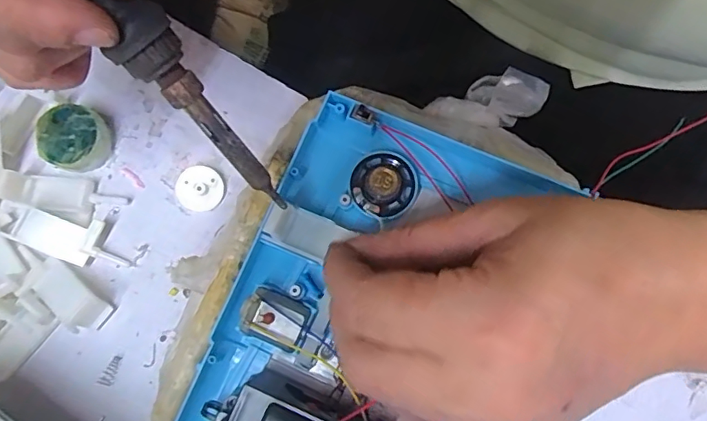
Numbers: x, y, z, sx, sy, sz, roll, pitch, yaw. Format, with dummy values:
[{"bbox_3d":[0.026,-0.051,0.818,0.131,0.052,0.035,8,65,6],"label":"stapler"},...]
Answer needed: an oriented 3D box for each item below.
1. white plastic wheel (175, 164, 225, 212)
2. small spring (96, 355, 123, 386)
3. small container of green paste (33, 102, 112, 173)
[{"bbox_3d":[-0.079,-0.011,0.258,0.023,0.004,0.023,1,87,-13],"label":"white plastic wheel"},{"bbox_3d":[-0.117,0.078,0.242,0.007,0.004,0.015,30,79,6],"label":"small spring"},{"bbox_3d":[-0.144,-0.037,0.257,0.031,0.018,0.031,0,77,-1],"label":"small container of green paste"}]

